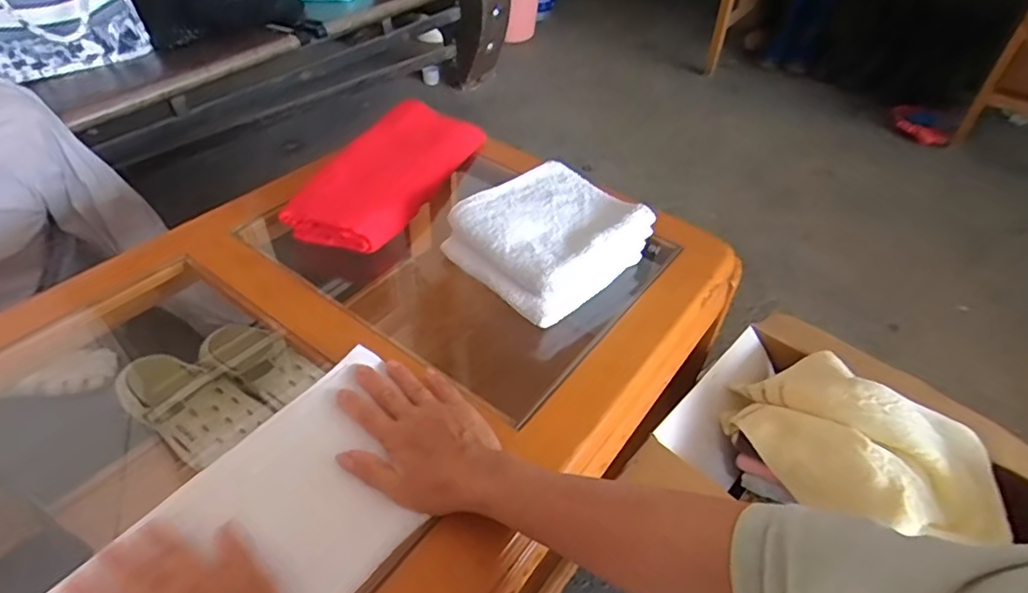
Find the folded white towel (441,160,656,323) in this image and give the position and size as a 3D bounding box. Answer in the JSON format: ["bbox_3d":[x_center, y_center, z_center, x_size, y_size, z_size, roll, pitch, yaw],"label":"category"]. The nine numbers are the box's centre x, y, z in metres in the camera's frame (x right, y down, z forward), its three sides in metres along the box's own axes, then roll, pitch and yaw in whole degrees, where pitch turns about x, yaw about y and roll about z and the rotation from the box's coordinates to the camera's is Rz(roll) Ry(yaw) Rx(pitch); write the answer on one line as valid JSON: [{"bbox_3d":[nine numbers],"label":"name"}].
[{"bbox_3d":[0.040,-0.073,0.680,0.171,0.060,0.180,36,52,29],"label":"folded white towel"}]

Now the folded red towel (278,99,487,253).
[{"bbox_3d":[-0.157,-0.174,0.785,0.114,0.056,0.318,18,45,15],"label":"folded red towel"}]

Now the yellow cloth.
[{"bbox_3d":[0.394,0.165,0.664,0.202,0.088,0.265,-29,52,-30],"label":"yellow cloth"}]

